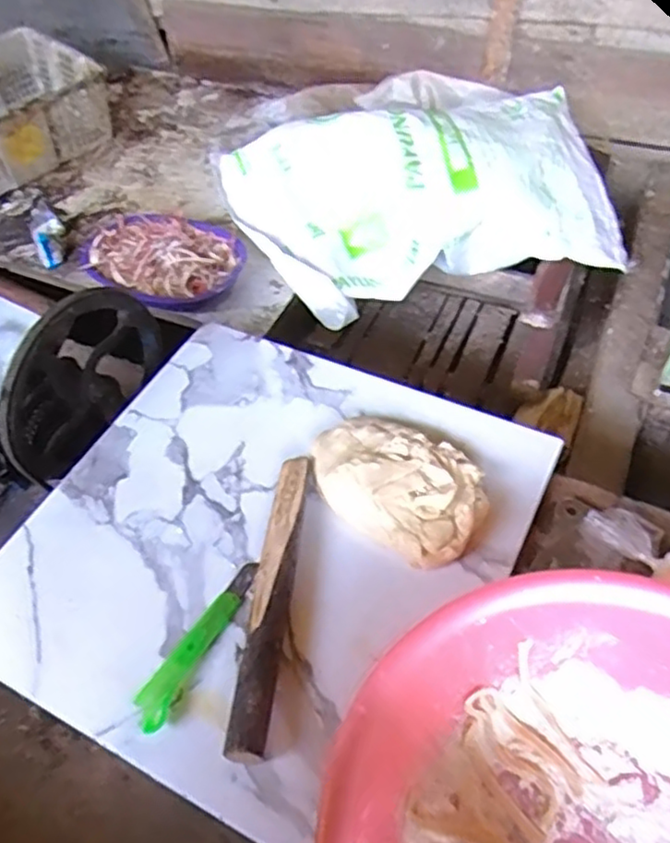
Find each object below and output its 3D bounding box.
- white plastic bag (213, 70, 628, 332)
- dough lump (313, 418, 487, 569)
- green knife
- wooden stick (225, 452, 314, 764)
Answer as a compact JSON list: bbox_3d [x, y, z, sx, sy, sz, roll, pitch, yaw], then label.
[{"bbox_3d":[0.152,-0.429,1.258,0.670,0.217,0.384,-10,52,-6],"label":"white plastic bag"},{"bbox_3d":[0.060,0.058,0.721,0.190,0.040,0.132,26,57,20],"label":"dough lump"},{"bbox_3d":[-0.127,0.203,0.650,0.031,0.013,0.174,23,56,18],"label":"green knife"},{"bbox_3d":[-0.059,0.156,0.661,0.038,0.026,0.298,5,52,5],"label":"wooden stick"}]

